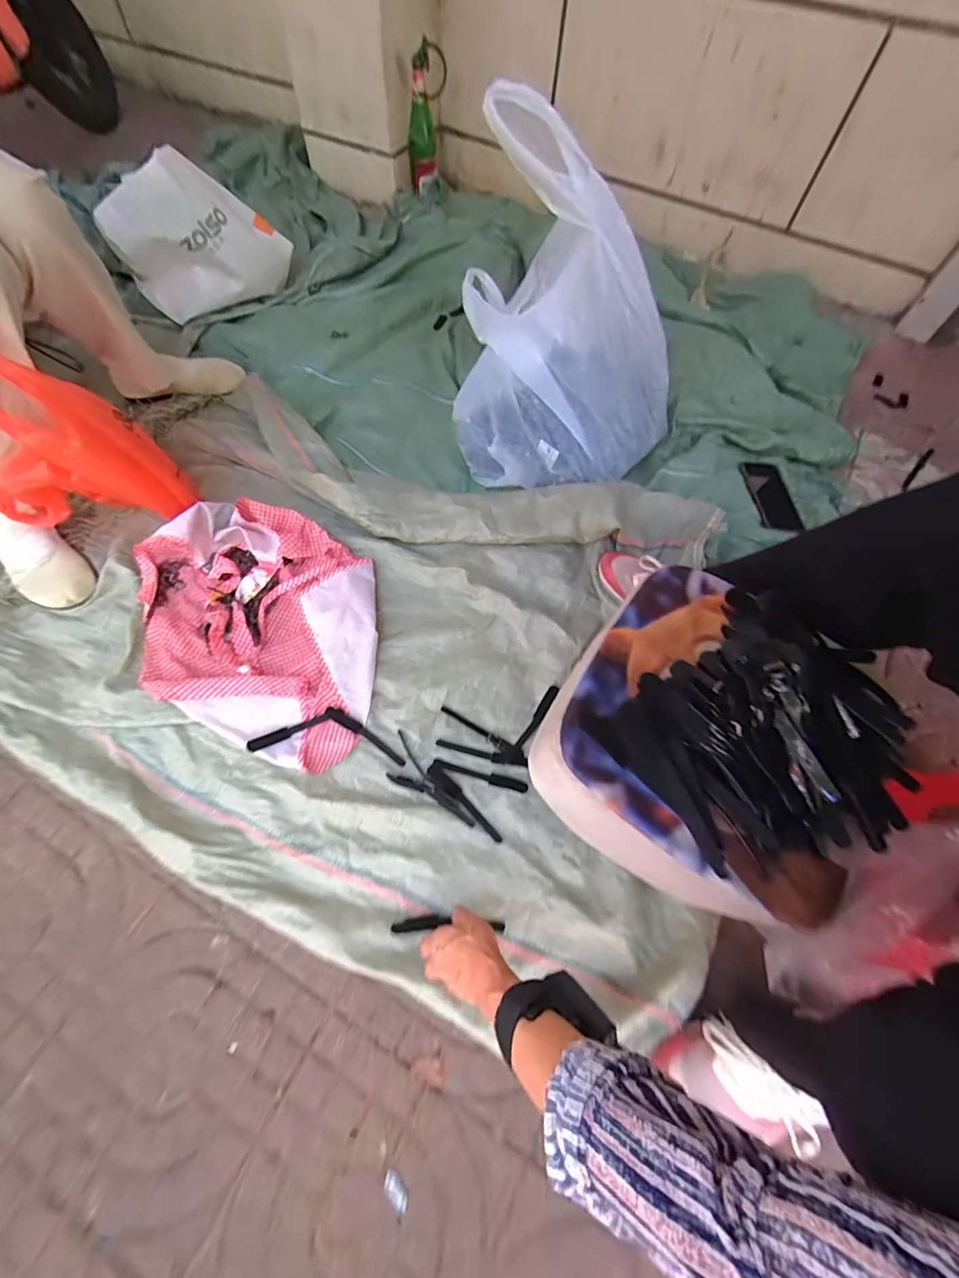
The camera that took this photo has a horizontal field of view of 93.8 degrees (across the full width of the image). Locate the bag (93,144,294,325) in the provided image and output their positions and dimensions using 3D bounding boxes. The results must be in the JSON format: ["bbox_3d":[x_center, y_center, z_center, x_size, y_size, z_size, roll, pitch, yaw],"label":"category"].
[{"bbox_3d":[-0.544,-0.788,0.903,0.319,0.246,0.080,-23,69,-12],"label":"bag"}]

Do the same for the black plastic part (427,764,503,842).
[{"bbox_3d":[-0.020,0.218,0.599,0.130,0.010,0.018,41,71,15],"label":"black plastic part"}]

